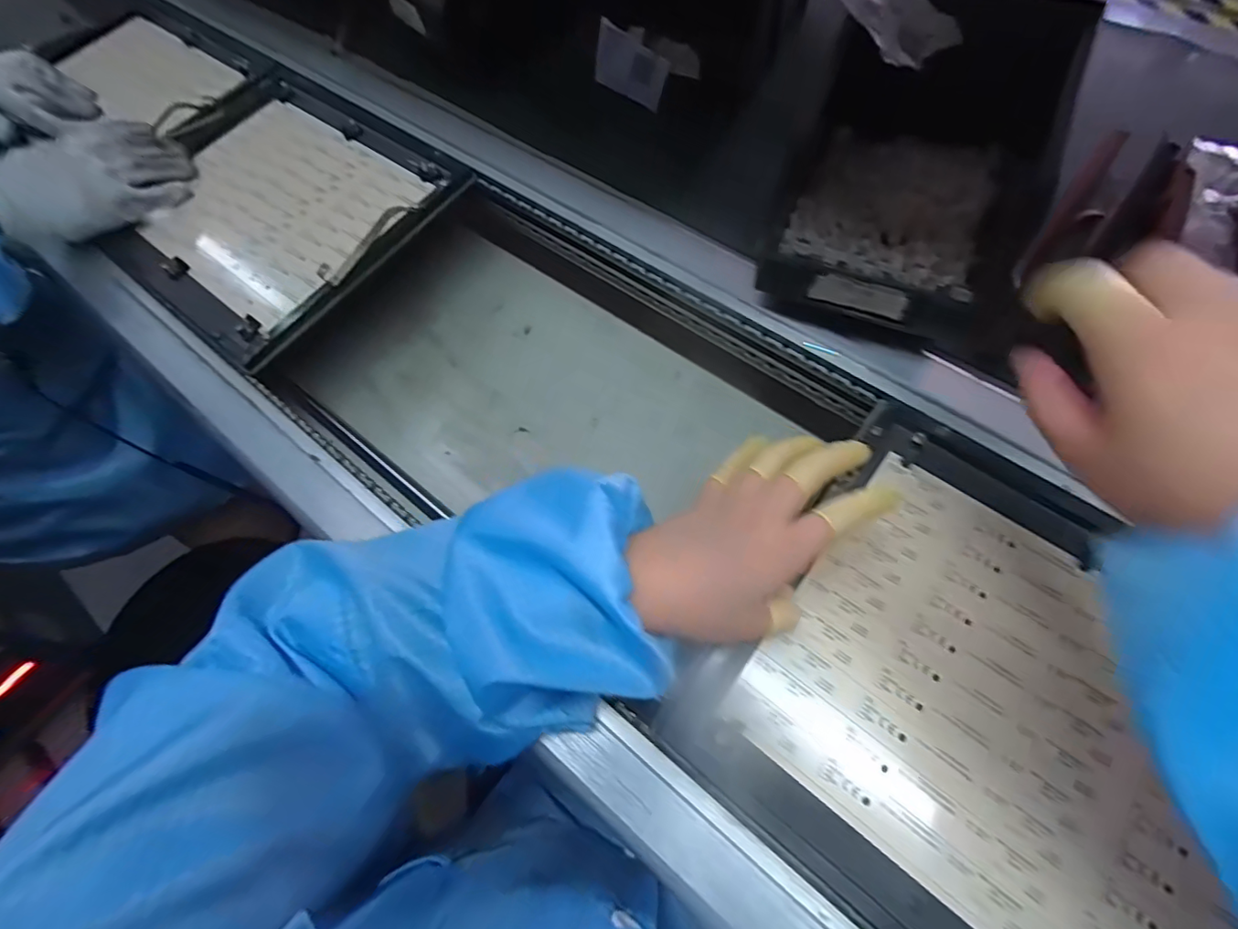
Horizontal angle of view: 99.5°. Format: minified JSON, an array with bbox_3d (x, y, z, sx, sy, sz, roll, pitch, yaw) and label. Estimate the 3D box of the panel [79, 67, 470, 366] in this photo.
[{"bbox_3d":[-0.364,-0.272,0.556,0.339,0.031,0.288,34,75,18],"label":"panel"}]

